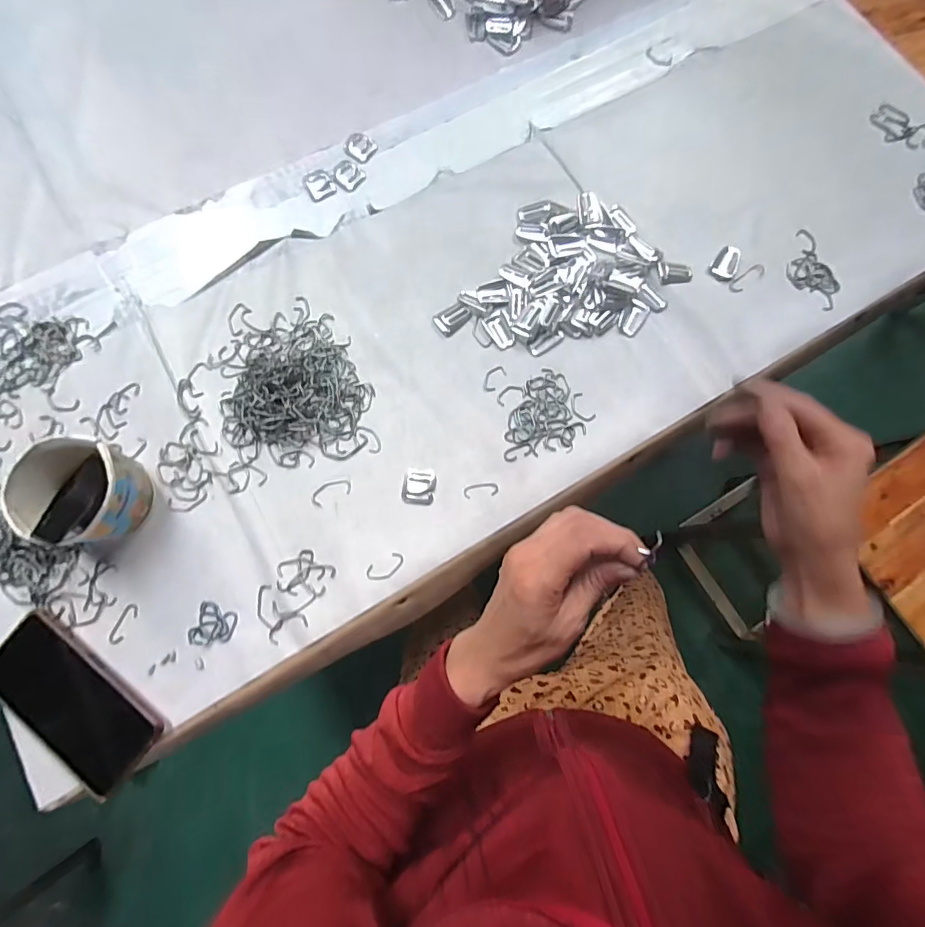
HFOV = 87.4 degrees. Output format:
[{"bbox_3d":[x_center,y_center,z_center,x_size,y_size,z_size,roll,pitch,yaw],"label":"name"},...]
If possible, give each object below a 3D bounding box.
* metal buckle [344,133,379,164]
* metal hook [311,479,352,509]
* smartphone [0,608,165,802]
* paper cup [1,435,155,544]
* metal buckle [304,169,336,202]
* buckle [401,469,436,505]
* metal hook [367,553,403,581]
[{"bbox_3d":[-0.123,-0.379,0.580,0.042,0.004,0.034,38,80,7],"label":"metal buckle"},{"bbox_3d":[-0.132,0.028,0.487,0.041,0.004,0.020,-25,79,-6],"label":"metal hook"},{"bbox_3d":[-0.352,0.216,0.435,0.166,0.015,0.083,38,80,7],"label":"smartphone"},{"bbox_3d":[-0.345,0.024,0.444,0.087,0.088,0.089,0,78,0],"label":"paper cup"},{"bbox_3d":[-0.168,-0.328,0.568,0.031,0.004,0.041,-30,80,-7],"label":"metal buckle"},{"bbox_3d":[-0.044,0.023,0.488,0.033,0.004,0.036,2,78,0],"label":"buckle"},{"bbox_3d":[-0.075,0.101,0.471,0.037,0.004,0.018,-28,79,-6],"label":"metal hook"}]

